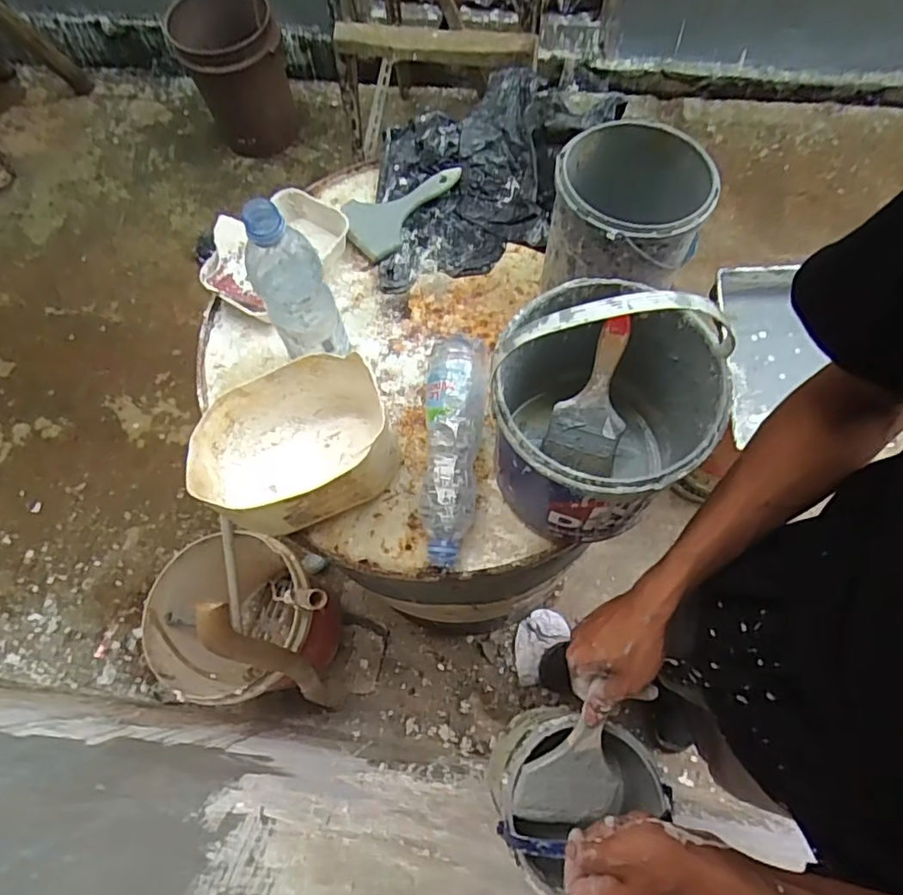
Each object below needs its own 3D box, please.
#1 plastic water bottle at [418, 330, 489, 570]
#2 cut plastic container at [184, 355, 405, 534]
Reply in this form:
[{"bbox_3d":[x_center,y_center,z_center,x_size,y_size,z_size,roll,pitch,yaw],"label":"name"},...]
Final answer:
[{"bbox_3d":[-0.001,0.000,0.602,0.060,0.062,0.240,4,83,4],"label":"plastic water bottle"},{"bbox_3d":[-0.149,-0.001,0.576,0.184,0.129,0.148,-20,71,-4],"label":"cut plastic container"}]

